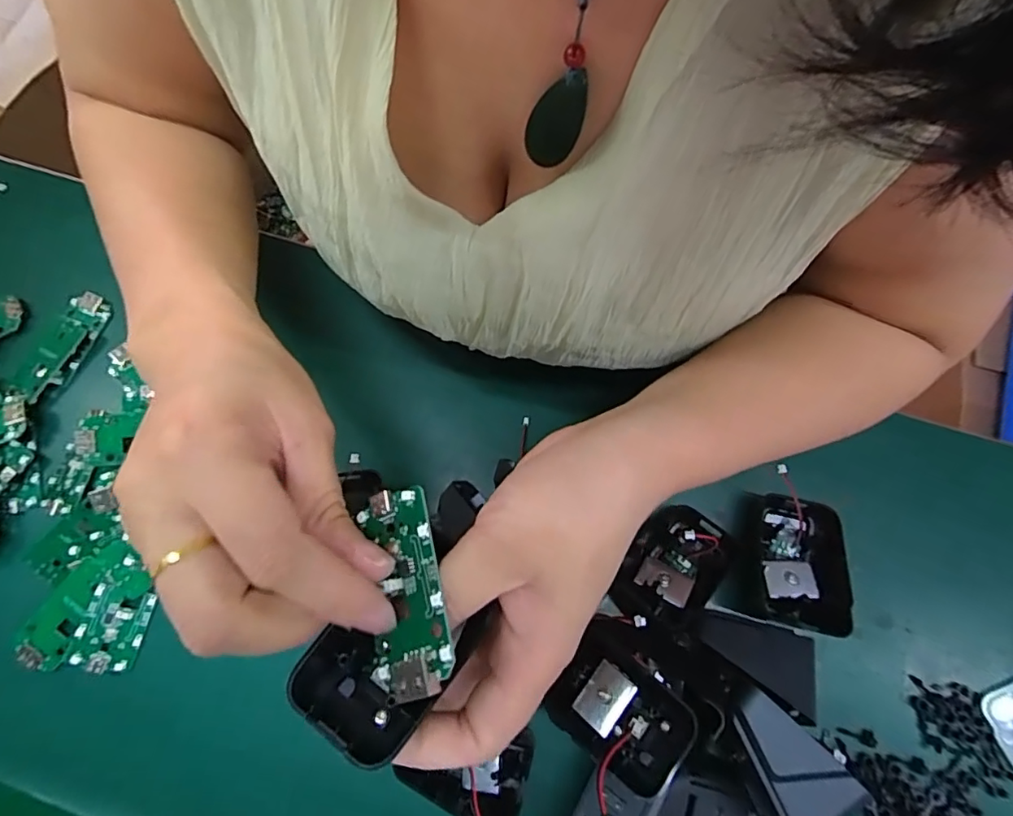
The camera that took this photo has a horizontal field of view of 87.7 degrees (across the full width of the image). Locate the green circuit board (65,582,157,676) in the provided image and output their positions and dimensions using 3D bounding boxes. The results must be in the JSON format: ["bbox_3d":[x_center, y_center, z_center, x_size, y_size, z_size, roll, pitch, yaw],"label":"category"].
[{"bbox_3d":[-0.218,0.123,0.292,0.032,0.004,0.046,18,76,-17],"label":"green circuit board"}]

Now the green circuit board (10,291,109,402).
[{"bbox_3d":[-0.287,-0.041,0.339,0.026,0.006,0.075,22,75,7],"label":"green circuit board"}]

